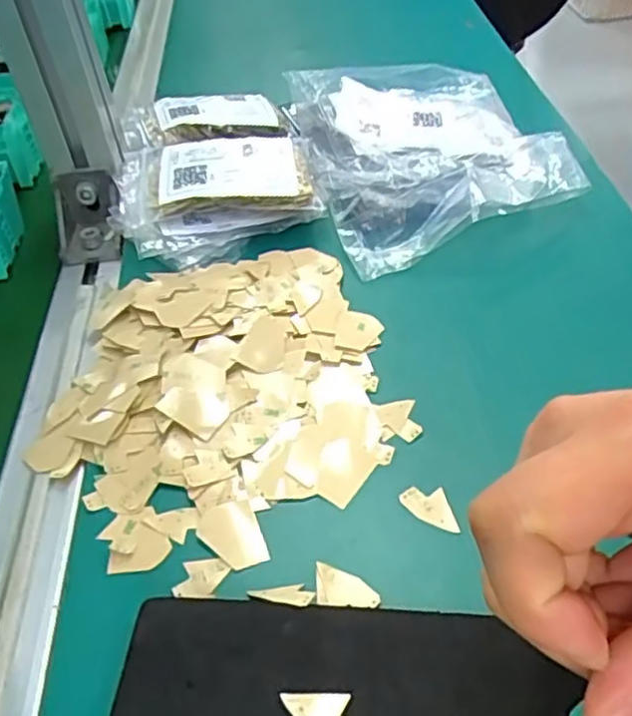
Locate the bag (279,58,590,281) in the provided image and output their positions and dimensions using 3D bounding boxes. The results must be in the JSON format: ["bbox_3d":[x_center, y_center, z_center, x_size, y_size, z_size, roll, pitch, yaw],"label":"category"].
[{"bbox_3d":[0.071,-0.143,0.457,0.153,0.039,0.201,-13,43,-2],"label":"bag"}]

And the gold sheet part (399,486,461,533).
[{"bbox_3d":[0.045,0.061,0.283,0.019,0.004,0.023,-13,43,-2],"label":"gold sheet part"}]

